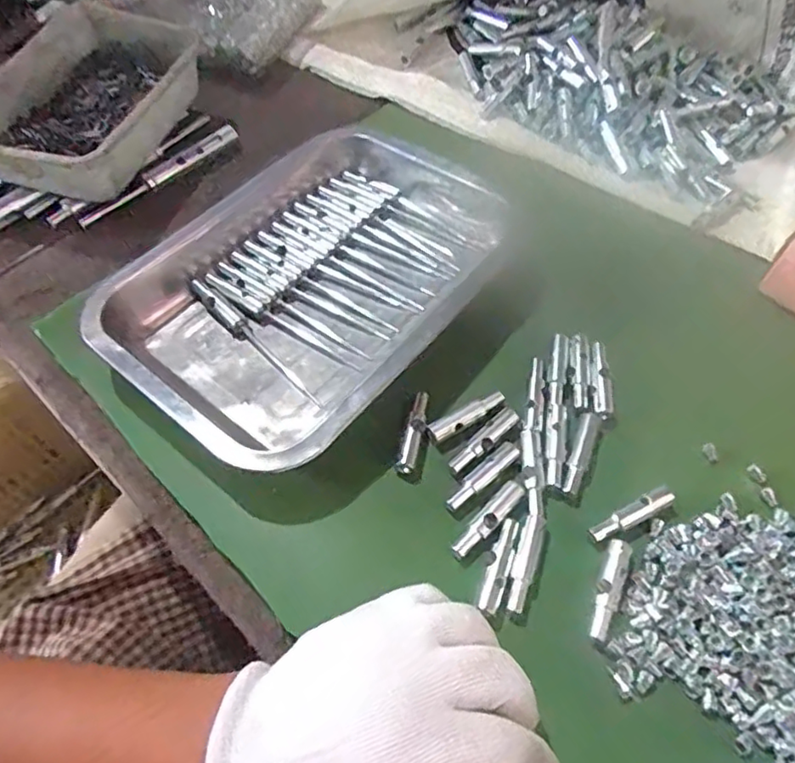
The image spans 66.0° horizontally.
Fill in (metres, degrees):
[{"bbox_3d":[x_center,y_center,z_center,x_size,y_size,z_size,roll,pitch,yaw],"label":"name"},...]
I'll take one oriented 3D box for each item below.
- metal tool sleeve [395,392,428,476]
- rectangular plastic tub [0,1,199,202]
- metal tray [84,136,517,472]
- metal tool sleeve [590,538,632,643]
[{"bbox_3d":[0.010,0.029,0.350,0.011,0.007,0.047,13,60,12],"label":"metal tool sleeve"},{"bbox_3d":[-0.235,-0.221,0.491,0.137,0.061,0.195,17,60,11],"label":"rectangular plastic tub"},{"bbox_3d":[-0.050,-0.073,0.402,0.197,0.038,0.269,35,67,22],"label":"metal tray"},{"bbox_3d":[0.106,0.103,0.304,0.012,0.008,0.051,18,61,15],"label":"metal tool sleeve"}]

